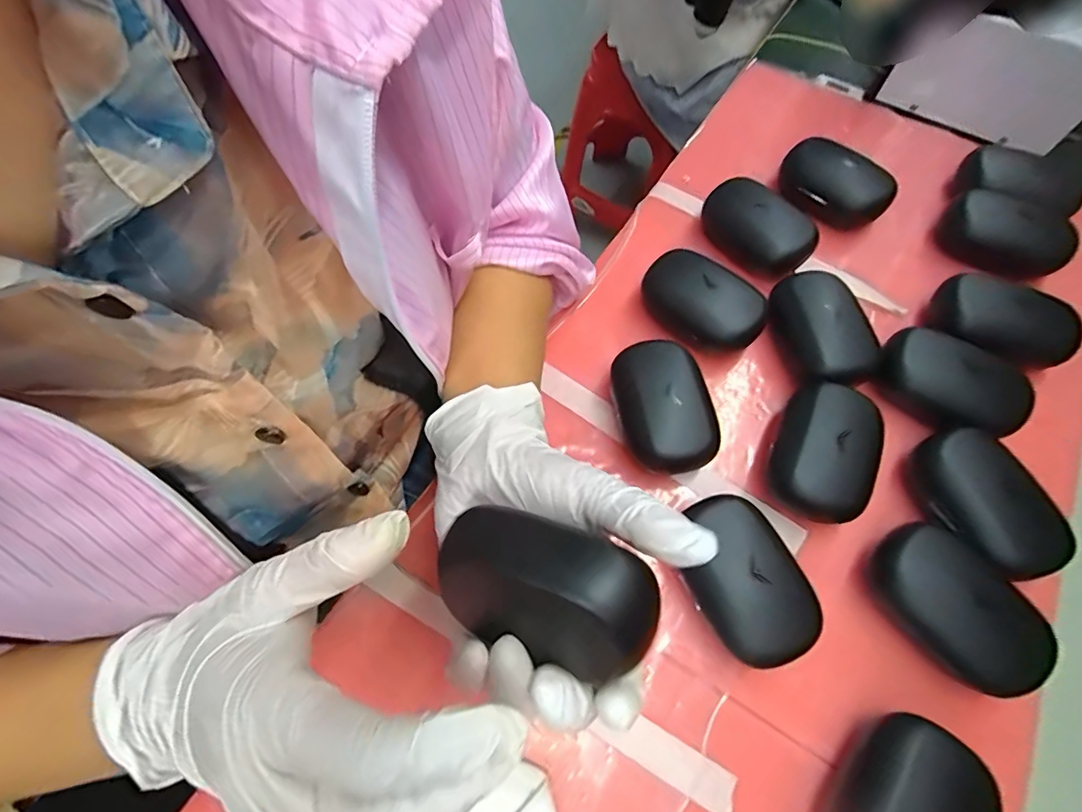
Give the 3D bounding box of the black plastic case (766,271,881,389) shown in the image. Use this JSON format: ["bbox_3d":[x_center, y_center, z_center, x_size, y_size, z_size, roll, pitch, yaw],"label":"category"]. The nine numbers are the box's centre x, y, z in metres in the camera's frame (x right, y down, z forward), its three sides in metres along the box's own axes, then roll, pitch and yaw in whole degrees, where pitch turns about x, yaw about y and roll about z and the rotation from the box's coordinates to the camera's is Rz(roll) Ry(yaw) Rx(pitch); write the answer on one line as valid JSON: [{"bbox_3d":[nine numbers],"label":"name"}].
[{"bbox_3d":[0.193,-0.055,0.337,0.050,0.030,0.087,-12,65,-7],"label":"black plastic case"}]

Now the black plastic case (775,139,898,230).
[{"bbox_3d":[0.236,-0.180,0.401,0.088,0.027,0.053,40,70,16],"label":"black plastic case"}]

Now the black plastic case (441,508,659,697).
[{"bbox_3d":[0.000,0.068,0.183,0.081,0.035,0.046,17,69,9],"label":"black plastic case"}]

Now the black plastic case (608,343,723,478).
[{"bbox_3d":[0.076,0.003,0.312,0.057,0.041,0.086,-9,65,-6],"label":"black plastic case"}]

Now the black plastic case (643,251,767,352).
[{"bbox_3d":[0.113,-0.073,0.348,0.086,0.027,0.053,36,69,14],"label":"black plastic case"}]

